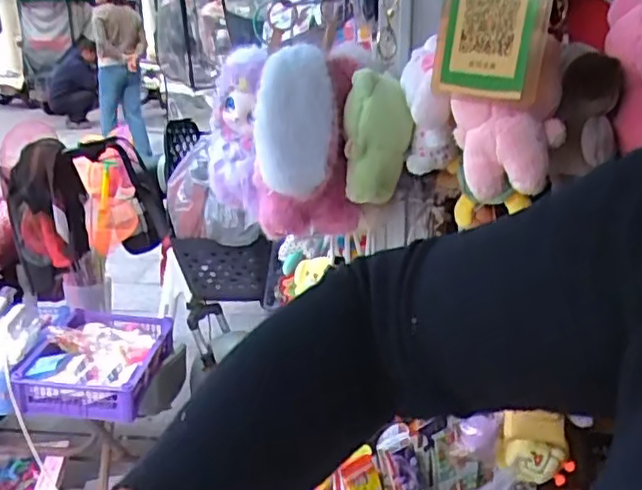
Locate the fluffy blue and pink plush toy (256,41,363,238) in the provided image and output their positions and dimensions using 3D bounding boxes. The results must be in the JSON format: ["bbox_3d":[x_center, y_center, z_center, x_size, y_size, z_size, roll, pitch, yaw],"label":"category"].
[{"bbox_3d":[-0.013,-0.088,0.595,0.096,0.164,0.075,-6,21,-12],"label":"fluffy blue and pink plush toy"}]

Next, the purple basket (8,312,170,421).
[{"bbox_3d":[-0.571,0.278,1.720,0.298,0.104,0.383,0,21,4],"label":"purple basket"}]

